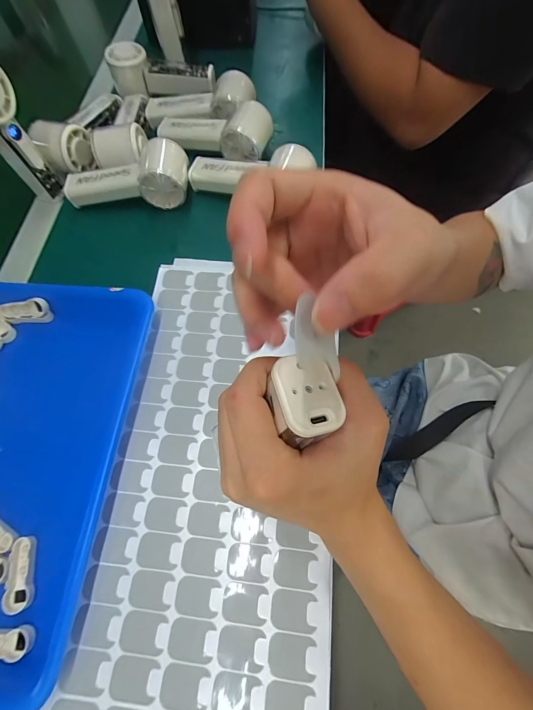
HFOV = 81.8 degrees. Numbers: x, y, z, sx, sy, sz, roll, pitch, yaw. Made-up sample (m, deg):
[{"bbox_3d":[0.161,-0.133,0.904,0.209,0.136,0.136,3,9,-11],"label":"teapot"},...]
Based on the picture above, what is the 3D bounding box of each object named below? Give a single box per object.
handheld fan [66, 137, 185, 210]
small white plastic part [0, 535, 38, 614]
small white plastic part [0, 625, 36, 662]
[{"bbox_3d":[-0.178,-0.227,0.393,0.157,0.058,0.061,2,67,3],"label":"handheld fan"},{"bbox_3d":[-0.197,0.174,0.246,0.018,0.008,0.050,-11,67,-2],"label":"small white plastic part"},{"bbox_3d":[-0.201,0.216,0.231,0.052,0.010,0.019,-1,67,2],"label":"small white plastic part"}]

